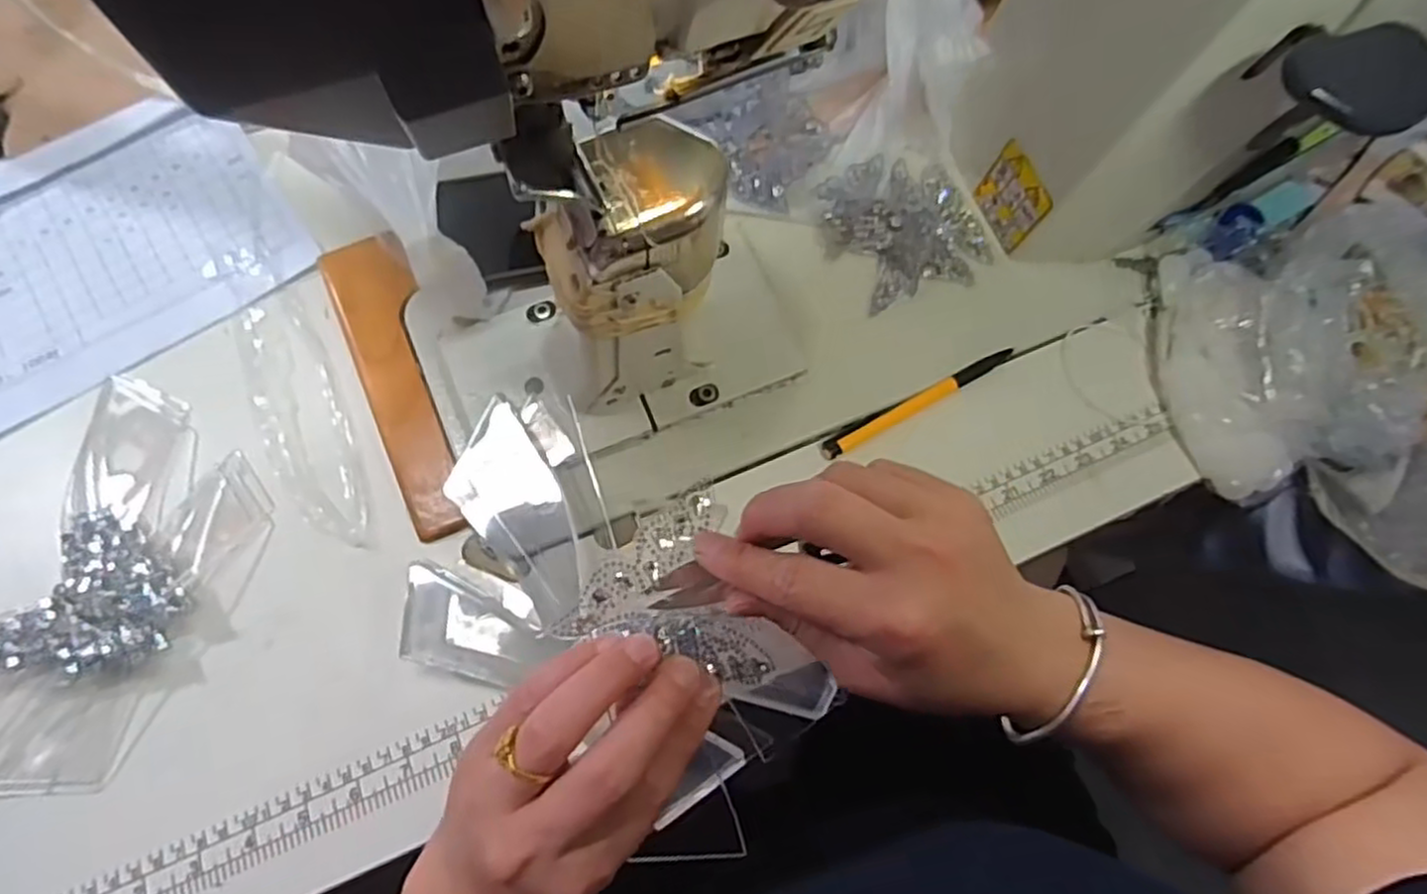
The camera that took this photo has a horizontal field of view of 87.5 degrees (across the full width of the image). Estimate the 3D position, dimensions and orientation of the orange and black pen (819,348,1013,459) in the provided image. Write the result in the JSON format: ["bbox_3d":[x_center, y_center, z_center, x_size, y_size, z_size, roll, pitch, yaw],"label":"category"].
[{"bbox_3d":[0.127,-0.027,0.455,0.139,0.008,0.011,-27,72,-12],"label":"orange and black pen"}]

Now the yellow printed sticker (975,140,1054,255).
[{"bbox_3d":[0.186,-0.155,0.465,0.004,0.057,0.049,-25,71,-11],"label":"yellow printed sticker"}]

